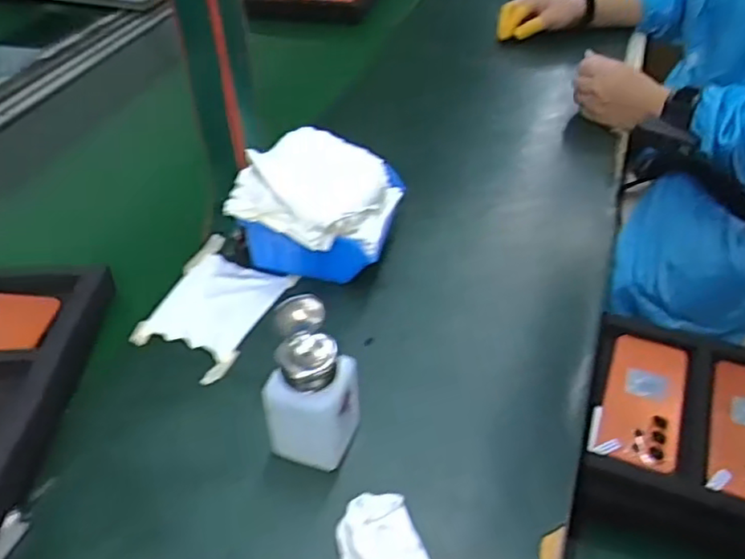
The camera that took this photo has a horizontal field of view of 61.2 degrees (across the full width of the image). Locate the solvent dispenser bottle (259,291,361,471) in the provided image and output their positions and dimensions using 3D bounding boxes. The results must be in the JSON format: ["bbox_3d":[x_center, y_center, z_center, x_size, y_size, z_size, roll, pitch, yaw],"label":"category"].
[{"bbox_3d":[-0.043,0.083,0.443,0.050,0.118,0.054,19,47,21],"label":"solvent dispenser bottle"}]

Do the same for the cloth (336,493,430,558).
[{"bbox_3d":[0.006,0.177,0.415,0.056,0.024,0.075,-4,43,-1],"label":"cloth"}]

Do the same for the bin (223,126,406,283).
[{"bbox_3d":[-0.051,-0.067,0.602,0.133,0.114,0.120,13,45,15],"label":"bin"}]

